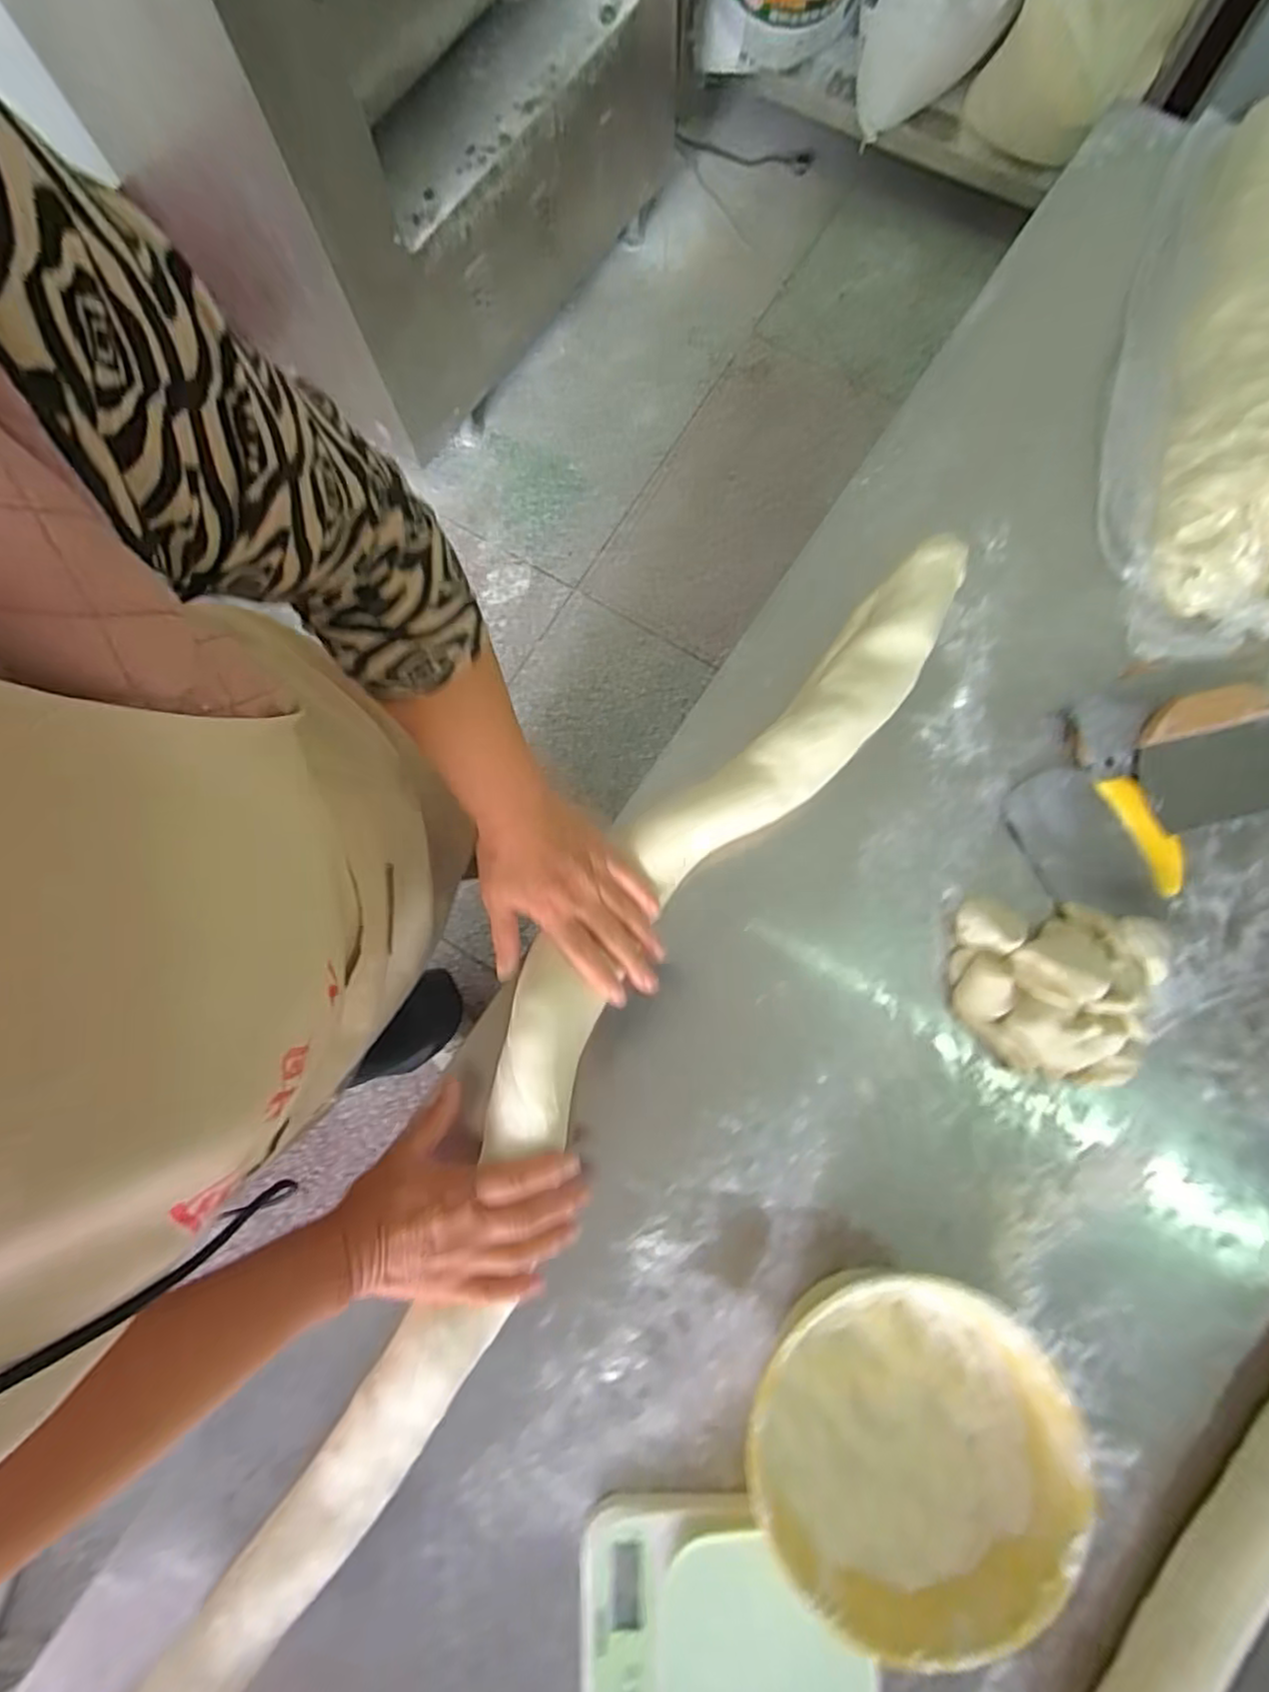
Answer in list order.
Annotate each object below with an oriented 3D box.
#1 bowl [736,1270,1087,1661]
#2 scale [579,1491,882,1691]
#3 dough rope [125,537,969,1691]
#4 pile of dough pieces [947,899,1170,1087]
[{"bbox_3d":[0.179,0.395,0.464,0.200,0.093,0.198,0,79,1],"label":"bowl"},{"bbox_3d":[0.061,0.547,0.468,0.196,0.032,0.152,-2,78,1],"label":"scale"},{"bbox_3d":[-0.068,0.194,0.509,0.128,0.059,1.097,32,82,7],"label":"dough rope"},{"bbox_3d":[0.339,0.113,0.538,0.155,0.051,0.142,0,79,1],"label":"pile of dough pieces"}]

